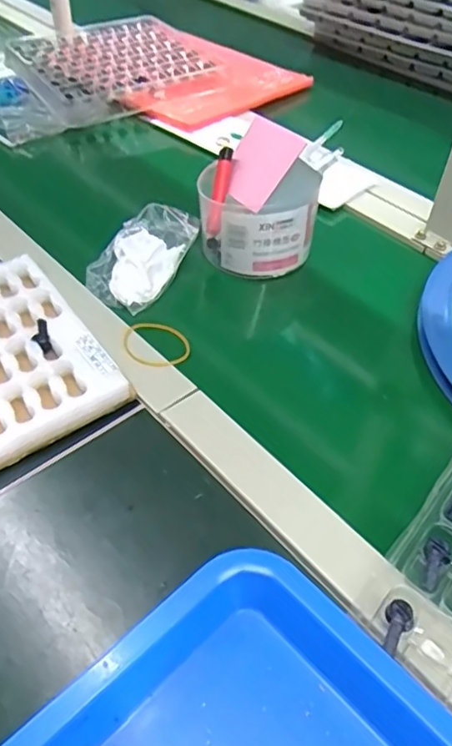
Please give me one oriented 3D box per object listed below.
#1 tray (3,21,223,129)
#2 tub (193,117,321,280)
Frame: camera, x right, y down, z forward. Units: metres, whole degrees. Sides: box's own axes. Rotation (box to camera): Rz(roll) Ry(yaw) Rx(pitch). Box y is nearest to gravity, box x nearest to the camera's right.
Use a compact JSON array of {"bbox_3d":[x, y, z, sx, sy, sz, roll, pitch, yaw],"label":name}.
[{"bbox_3d":[-0.163,-0.447,0.859,0.254,0.032,0.259,-25,56,-21],"label":"tray"},{"bbox_3d":[0.031,-0.165,0.565,0.110,0.107,0.096,4,49,4],"label":"tub"}]

